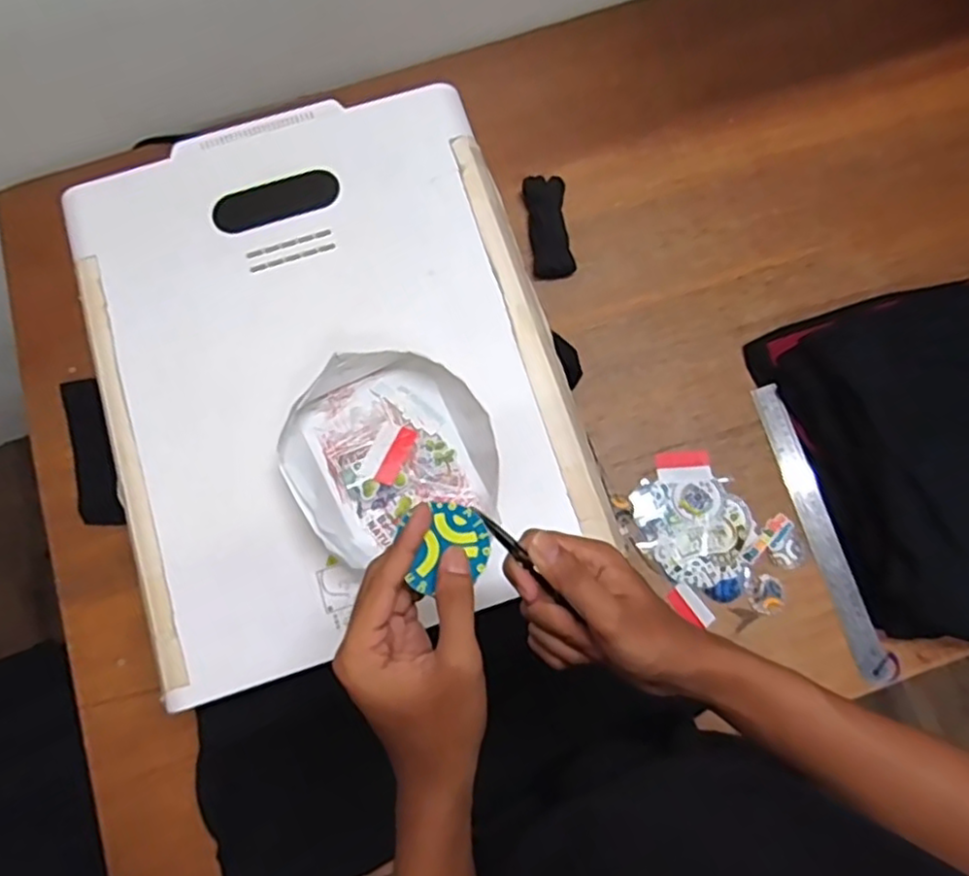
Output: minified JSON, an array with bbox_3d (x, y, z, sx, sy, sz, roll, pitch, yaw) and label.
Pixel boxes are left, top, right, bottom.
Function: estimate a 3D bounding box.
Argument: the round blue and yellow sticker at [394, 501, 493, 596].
[{"bbox_3d":[-0.021,0.061,0.396,0.049,0.004,0.048,-16,90,-10],"label":"round blue and yellow sticker"}]

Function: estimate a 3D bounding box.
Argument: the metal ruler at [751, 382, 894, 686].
[{"bbox_3d":[0.359,0.096,0.728,0.030,0.010,0.323,-24,75,30],"label":"metal ruler"}]

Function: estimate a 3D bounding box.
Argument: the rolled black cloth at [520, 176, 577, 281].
[{"bbox_3d":[0.077,-0.250,0.807,0.047,0.024,0.123,-8,76,-1],"label":"rolled black cloth"}]

